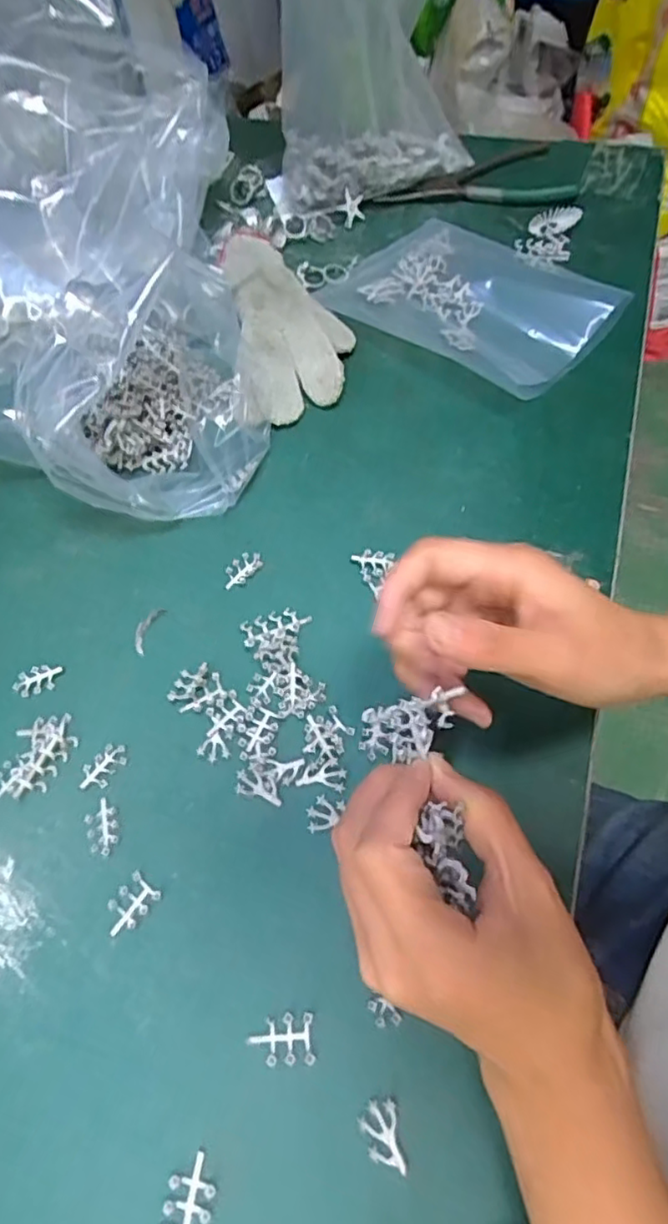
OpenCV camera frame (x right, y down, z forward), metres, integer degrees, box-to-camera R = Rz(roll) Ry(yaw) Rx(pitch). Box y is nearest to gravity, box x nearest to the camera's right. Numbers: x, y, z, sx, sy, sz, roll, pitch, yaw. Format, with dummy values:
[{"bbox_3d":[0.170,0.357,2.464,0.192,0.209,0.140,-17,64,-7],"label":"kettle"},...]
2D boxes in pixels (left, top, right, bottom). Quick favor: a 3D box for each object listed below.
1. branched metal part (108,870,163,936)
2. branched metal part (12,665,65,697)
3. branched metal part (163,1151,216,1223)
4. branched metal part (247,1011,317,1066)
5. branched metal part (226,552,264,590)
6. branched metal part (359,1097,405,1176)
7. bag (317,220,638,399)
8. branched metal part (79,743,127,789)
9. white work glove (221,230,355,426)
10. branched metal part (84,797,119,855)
[{"bbox_3d":[-0.100,0.143,0.311,0.018,0.004,0.027,32,68,18],"label":"branched metal part"},{"bbox_3d":[-0.172,0.039,0.369,0.028,0.004,0.017,-17,63,-6],"label":"branched metal part"},{"bbox_3d":[-0.058,0.238,0.258,0.019,0.004,0.028,10,63,8],"label":"branched metal part"},{"bbox_3d":[-0.023,0.188,0.280,0.029,0.004,0.018,-5,62,1],"label":"branched metal part"},{"bbox_3d":[-0.057,-0.027,0.397,0.029,0.004,0.016,-41,68,-17],"label":"branched metal part"},{"bbox_3d":[0.020,0.217,0.262,0.016,0.004,0.024,-10,62,-2],"label":"branched metal part"},{"bbox_3d":[0.105,-0.245,0.490,0.203,0.024,0.146,40,71,21],"label":"bag"},{"bbox_3d":[-0.125,0.083,0.343,0.017,0.004,0.028,28,67,17],"label":"branched metal part"},{"bbox_3d":[-0.034,-0.230,0.482,0.086,0.036,0.199,-9,62,-1],"label":"white work glove"},{"bbox_3d":[-0.120,0.111,0.329,0.016,0.004,0.027,-19,63,-6],"label":"branched metal part"}]

